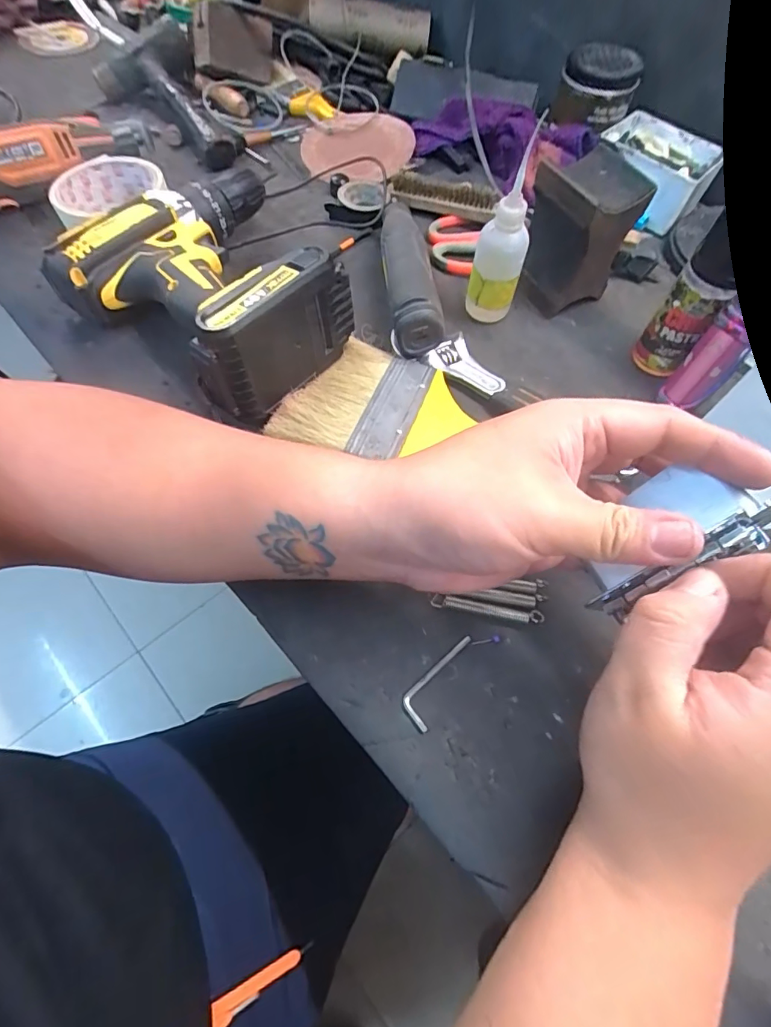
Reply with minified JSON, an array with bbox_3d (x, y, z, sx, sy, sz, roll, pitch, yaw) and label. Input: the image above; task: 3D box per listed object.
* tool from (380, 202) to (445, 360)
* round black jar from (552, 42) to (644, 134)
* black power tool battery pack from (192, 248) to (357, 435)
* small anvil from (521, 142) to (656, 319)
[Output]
[{"bbox_3d":[0.014,-0.195,0.376,0.039,0.046,0.167,-6,63,-6],"label":"tool"},{"bbox_3d":[0.201,-0.403,0.449,0.068,0.046,0.068,1,62,-2],"label":"round black jar"},{"bbox_3d":[-0.070,-0.115,0.306,0.037,0.071,0.110,34,66,14],"label":"black power tool battery pack"},{"bbox_3d":[0.148,-0.219,0.374,0.068,0.091,0.060,-25,66,-15],"label":"small anvil"}]

